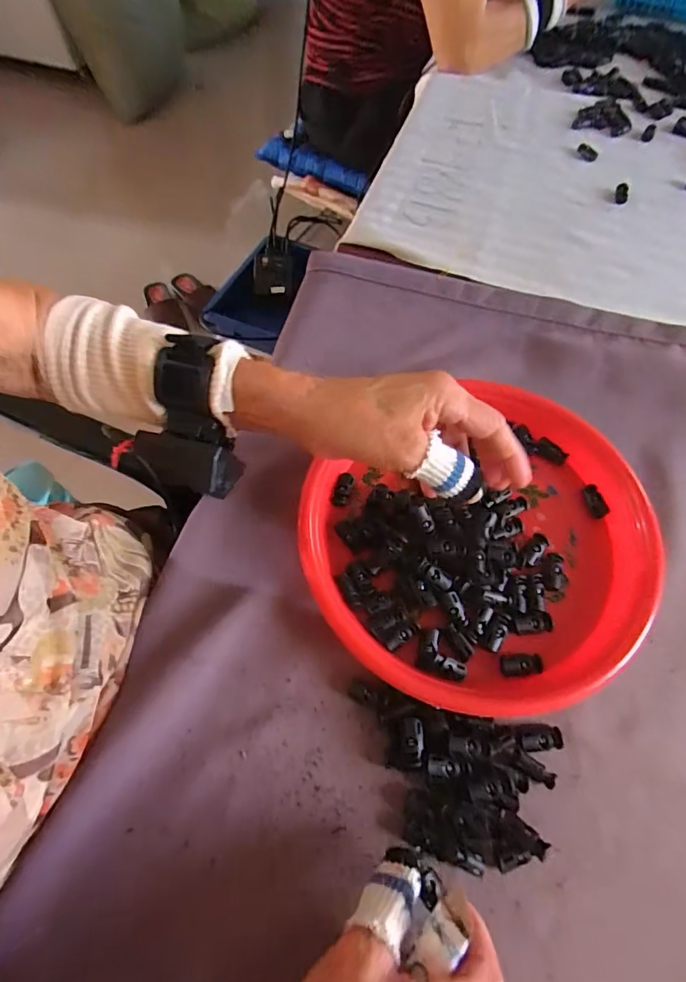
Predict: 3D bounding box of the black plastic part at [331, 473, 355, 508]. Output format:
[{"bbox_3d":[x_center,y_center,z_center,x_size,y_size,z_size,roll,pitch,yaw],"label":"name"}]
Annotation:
[{"bbox_3d":[0.000,-0.001,0.383,0.013,0.007,0.029,17,65,9],"label":"black plastic part"}]

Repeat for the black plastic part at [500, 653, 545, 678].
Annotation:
[{"bbox_3d":[0.123,0.120,0.325,0.029,0.007,0.015,-2,63,0],"label":"black plastic part"}]

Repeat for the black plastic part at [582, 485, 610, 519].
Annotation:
[{"bbox_3d":[0.203,0.009,0.382,0.012,0.007,0.027,-14,64,-6],"label":"black plastic part"}]

